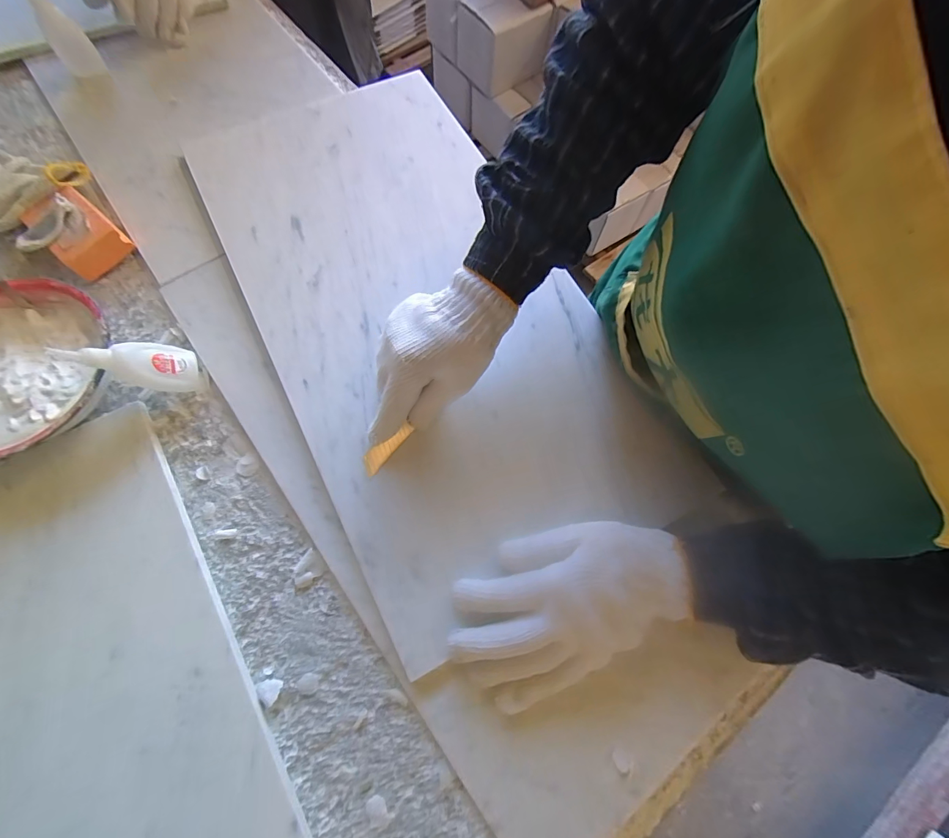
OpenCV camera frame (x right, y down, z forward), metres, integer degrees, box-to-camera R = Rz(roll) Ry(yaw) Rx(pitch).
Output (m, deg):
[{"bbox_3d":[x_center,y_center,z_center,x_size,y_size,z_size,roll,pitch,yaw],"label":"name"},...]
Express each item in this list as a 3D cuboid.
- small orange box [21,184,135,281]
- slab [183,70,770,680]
[{"bbox_3d":[-0.410,-0.194,0.421,0.094,0.029,0.058,40,76,10],"label":"small orange box"},{"bbox_3d":[-0.053,-0.114,0.405,0.297,0.020,0.593,-28,75,-9],"label":"slab"}]

